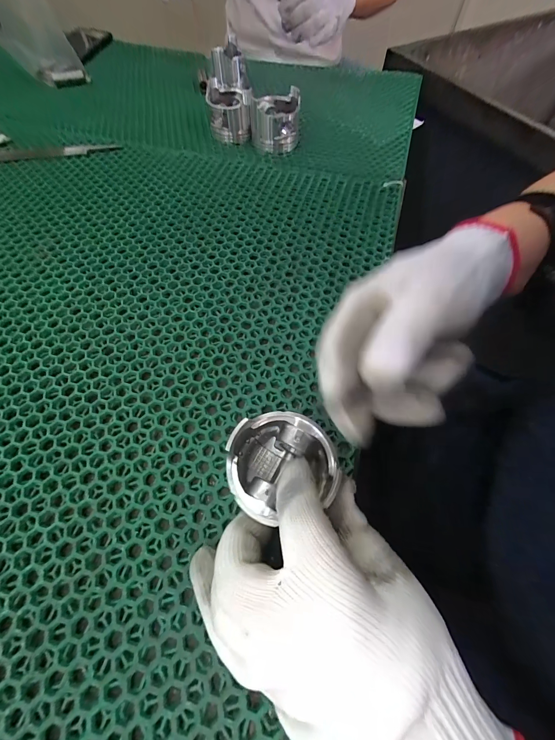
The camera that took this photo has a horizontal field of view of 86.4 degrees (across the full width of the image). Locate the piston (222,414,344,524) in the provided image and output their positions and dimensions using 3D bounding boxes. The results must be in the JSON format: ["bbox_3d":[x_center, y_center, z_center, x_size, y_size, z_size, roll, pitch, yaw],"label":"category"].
[{"bbox_3d":[0.002,0.058,0.185,0.064,0.044,0.059,0,63,-1],"label":"piston"}]

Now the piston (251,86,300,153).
[{"bbox_3d":[-0.002,-0.330,0.392,0.061,0.050,0.062,4,63,1],"label":"piston"}]

